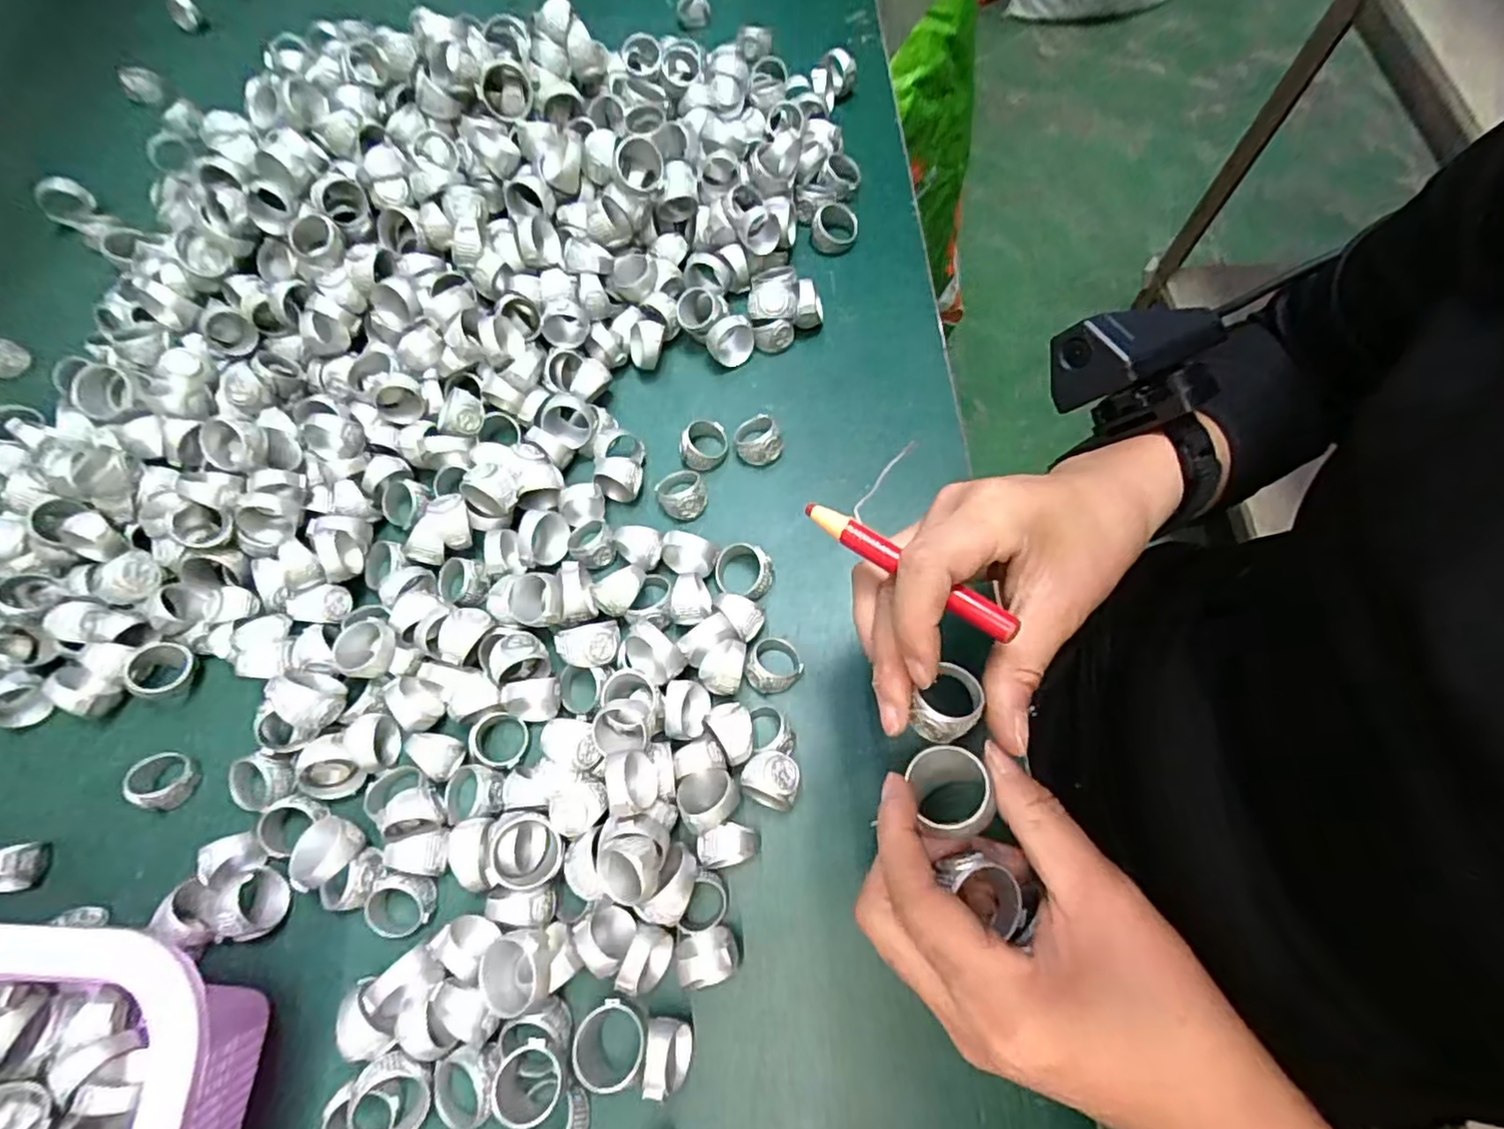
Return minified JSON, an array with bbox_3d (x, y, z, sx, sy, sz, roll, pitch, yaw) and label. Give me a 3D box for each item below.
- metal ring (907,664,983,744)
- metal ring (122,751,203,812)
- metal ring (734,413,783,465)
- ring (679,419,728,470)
[{"bbox_3d":[0.062,0.044,0.206,0.025,0.011,0.018,-39,73,-14],"label":"metal ring"},{"bbox_3d":[-0.269,0.099,0.296,0.027,0.013,0.025,38,44,17],"label":"metal ring"},{"bbox_3d":[0.001,-0.067,0.339,0.022,0.017,0.030,-18,68,-5],"label":"metal ring"},{"bbox_3d":[-0.024,-0.064,0.341,0.023,0.016,0.026,12,68,8],"label":"ring"}]

